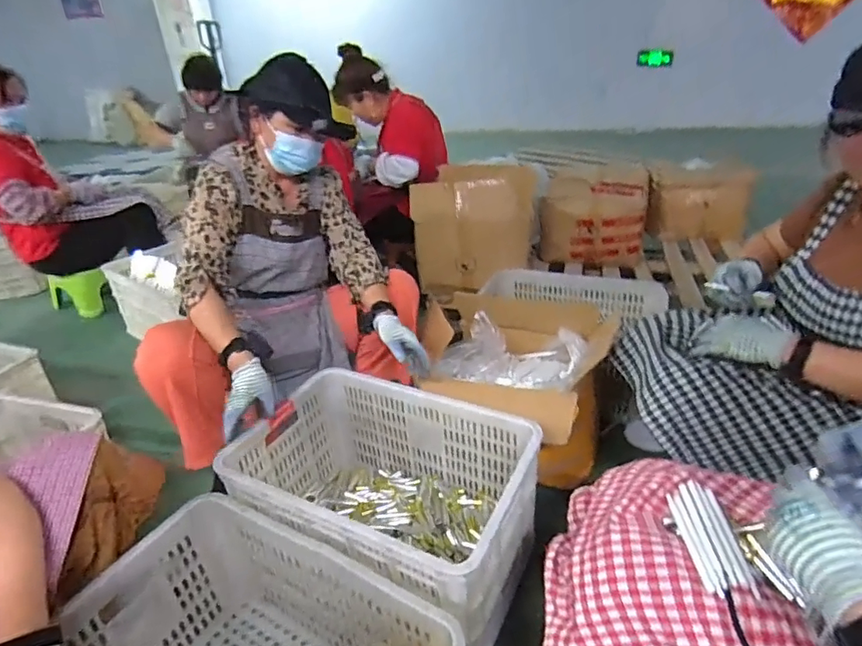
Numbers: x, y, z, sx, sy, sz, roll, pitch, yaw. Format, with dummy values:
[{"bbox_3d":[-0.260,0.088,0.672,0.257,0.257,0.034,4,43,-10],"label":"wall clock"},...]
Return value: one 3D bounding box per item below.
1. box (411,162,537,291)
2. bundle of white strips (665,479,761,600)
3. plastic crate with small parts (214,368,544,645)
[{"bbox_3d":[0.157,-0.343,1.832,0.398,0.363,0.342,5,30,14],"label":"box"},{"bbox_3d":[0.348,0.264,0.638,0.070,0.014,0.159,1,29,7],"label":"bundle of white strips"},{"bbox_3d":[-0.085,0.342,1.000,0.520,0.268,0.356,11,32,23],"label":"plastic crate with small parts"}]

